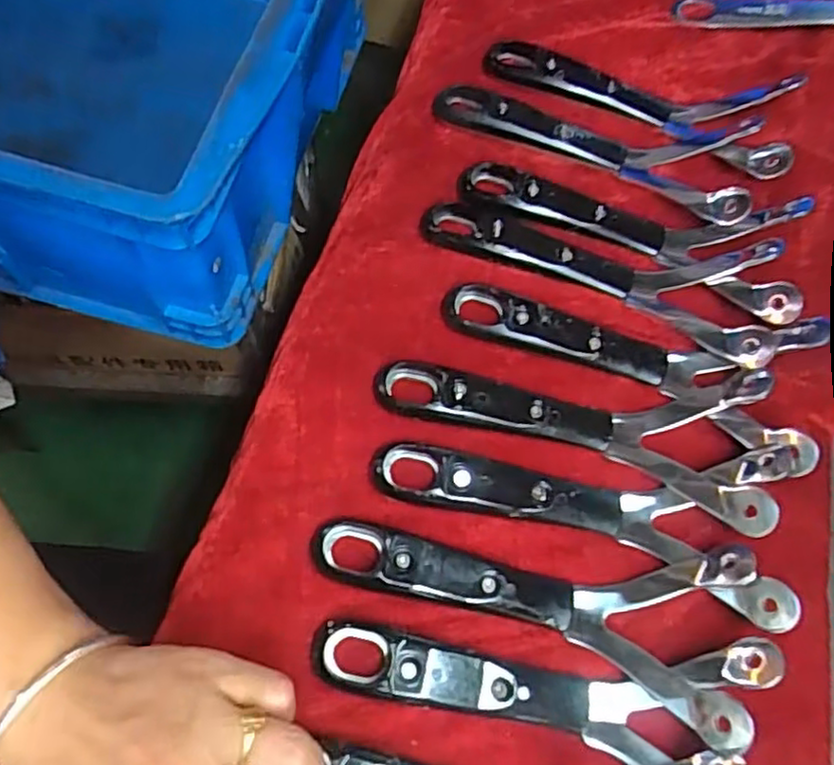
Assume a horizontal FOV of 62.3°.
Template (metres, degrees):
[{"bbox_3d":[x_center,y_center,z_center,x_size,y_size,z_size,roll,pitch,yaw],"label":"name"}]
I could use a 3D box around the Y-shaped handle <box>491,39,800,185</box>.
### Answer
[{"bbox_3d":[0.148,-0.196,0.455,0.200,0.017,0.076,24,67,7],"label":"Y-shaped handle"}]

